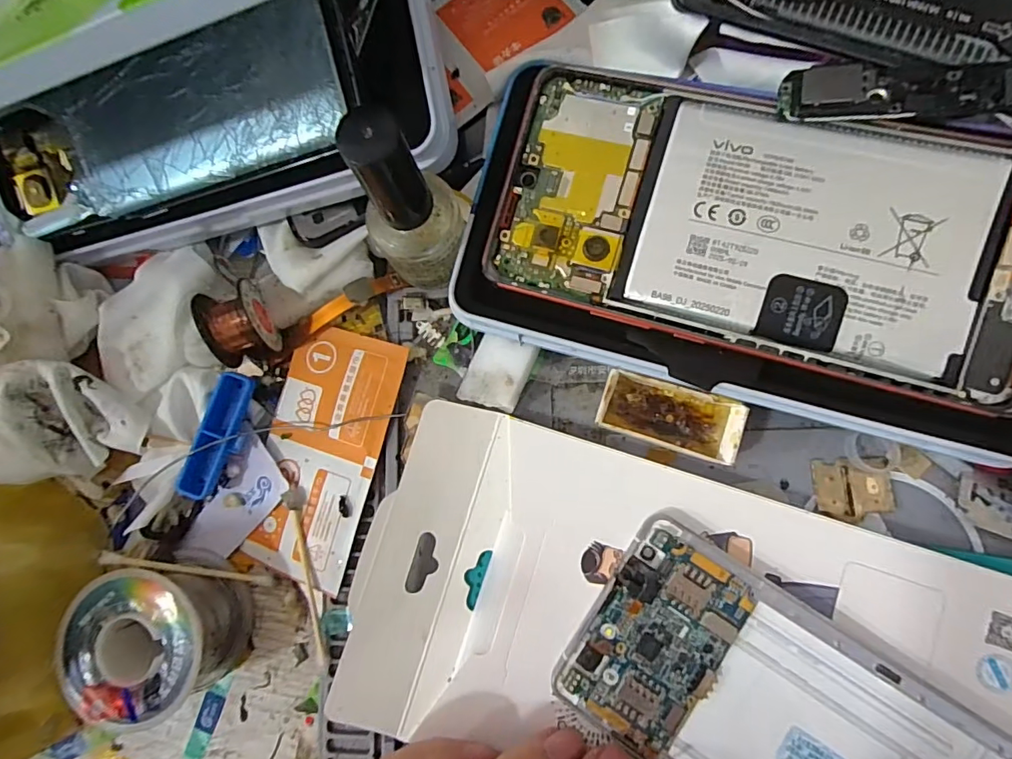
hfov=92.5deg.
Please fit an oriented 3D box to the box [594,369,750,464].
[{"bbox_3d":[0.058,0.013,0.175,0.047,0.019,0.022,17,85,8],"label":"box"}]

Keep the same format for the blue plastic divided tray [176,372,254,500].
[{"bbox_3d":[-0.115,0.023,0.195,0.015,0.012,0.050,24,86,9],"label":"blue plastic divided tray"}]

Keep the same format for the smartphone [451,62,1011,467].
[{"bbox_3d":[0.077,-0.041,0.151,0.181,0.012,0.091,16,95,11],"label":"smartphone"}]

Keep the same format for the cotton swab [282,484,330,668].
[{"bbox_3d":[-0.078,0.076,0.189,0.009,0.004,0.068,-12,82,5],"label":"cotton swab"}]

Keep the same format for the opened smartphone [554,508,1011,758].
[{"bbox_3d":[0.092,0.110,0.155,0.140,0.008,0.071,33,88,9],"label":"opened smartphone"}]

